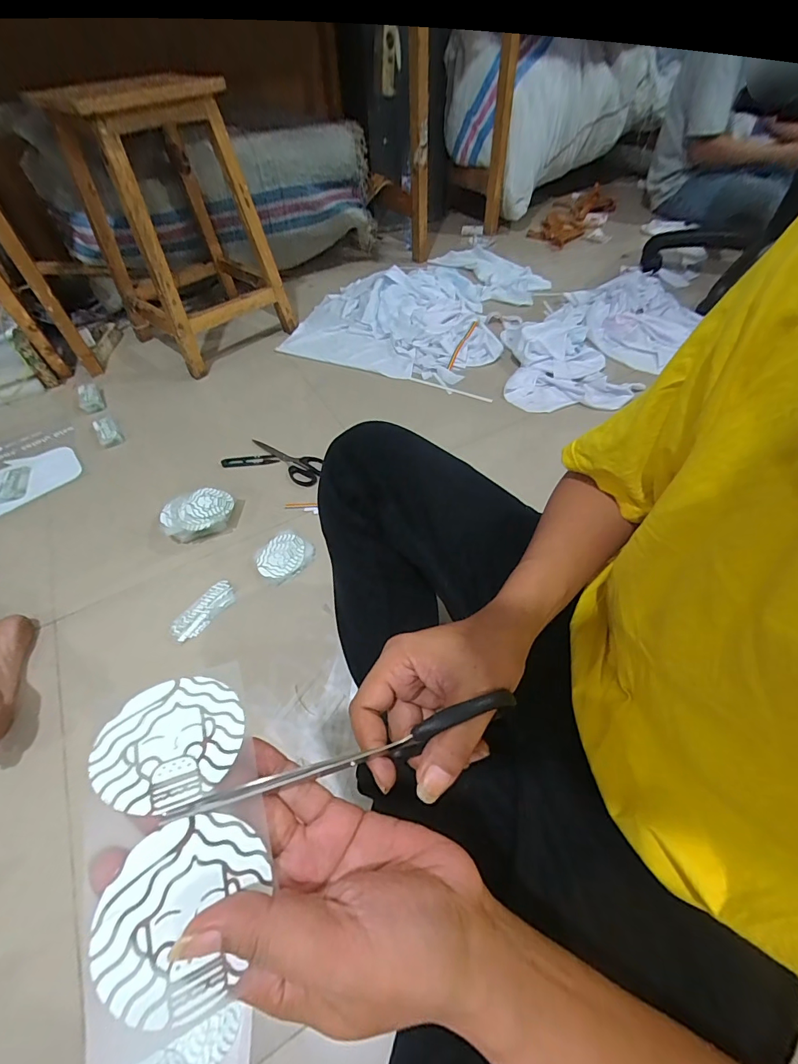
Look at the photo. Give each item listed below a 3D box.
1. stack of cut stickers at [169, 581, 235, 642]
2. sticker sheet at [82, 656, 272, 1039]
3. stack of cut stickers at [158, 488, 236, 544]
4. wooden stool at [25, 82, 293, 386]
[{"bbox_3d":[-0.310,0.126,0.682,0.049,0.006,0.110,28,58,19],"label":"stack of cut stickers"},{"bbox_3d":[-0.102,0.133,0.199,0.070,0.012,0.133,-8,57,-26],"label":"sticker sheet"},{"bbox_3d":[-0.362,-0.030,0.776,0.126,0.051,0.091,-26,57,-18],"label":"stack of cut stickers"},{"bbox_3d":[-0.497,-0.696,0.998,0.346,0.500,0.305,36,61,24],"label":"wooden stool"}]

